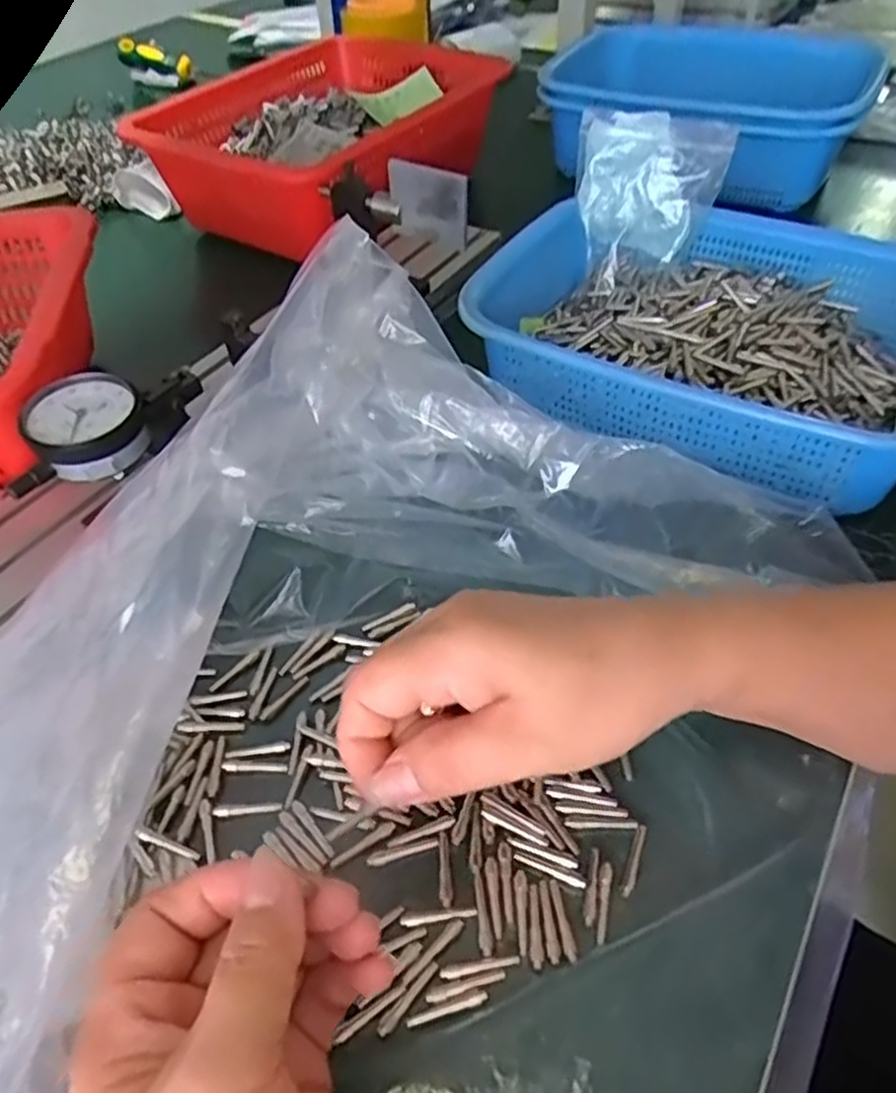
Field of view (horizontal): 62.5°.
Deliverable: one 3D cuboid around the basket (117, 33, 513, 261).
[{"bbox_3d":[-0.109,-0.384,0.692,0.229,0.099,0.322,19,52,18],"label":"basket"}]

